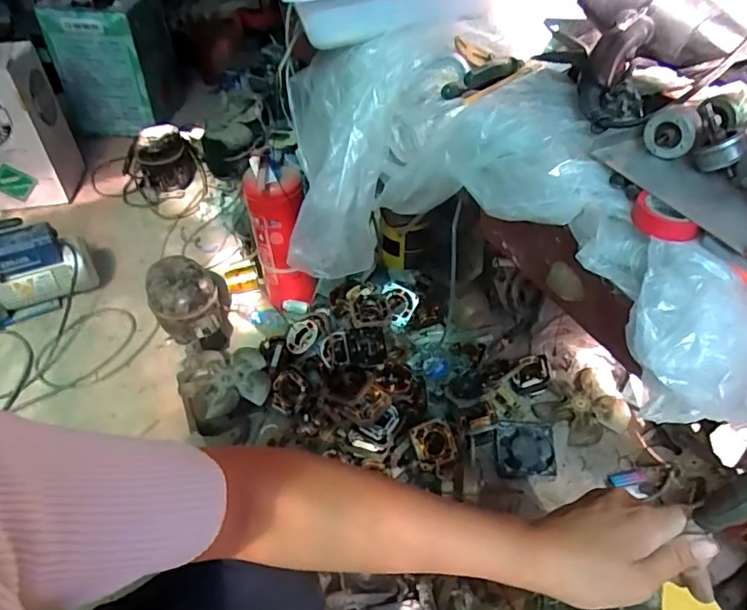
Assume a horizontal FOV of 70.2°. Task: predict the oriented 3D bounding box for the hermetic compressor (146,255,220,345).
[{"bbox_3d":[-0.429,0.008,1.232,0.147,0.159,0.169,-20,48,-16],"label":"hermetic compressor"}]

